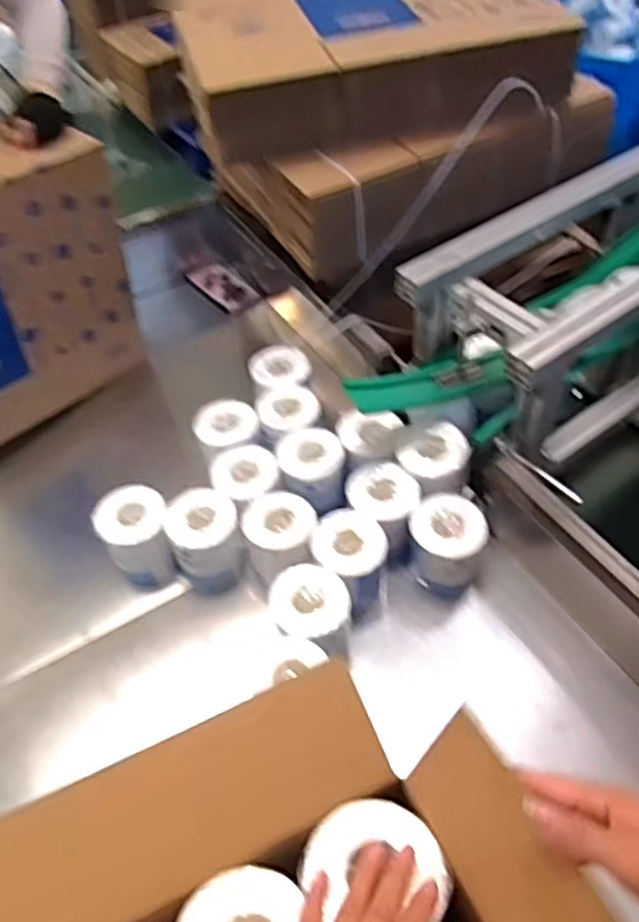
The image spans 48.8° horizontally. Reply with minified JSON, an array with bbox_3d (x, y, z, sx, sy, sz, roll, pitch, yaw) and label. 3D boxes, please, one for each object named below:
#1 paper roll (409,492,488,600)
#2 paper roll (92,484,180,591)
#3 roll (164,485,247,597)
[{"bbox_3d":[0.177,0.121,0.993,0.097,0.125,0.100,-2,49,2],"label":"paper roll"},{"bbox_3d":[-0.261,0.116,1.033,0.093,0.133,0.100,-2,49,2],"label":"paper roll"},{"bbox_3d":[-0.162,0.122,1.029,0.098,0.135,0.105,-2,49,2],"label":"roll"}]

